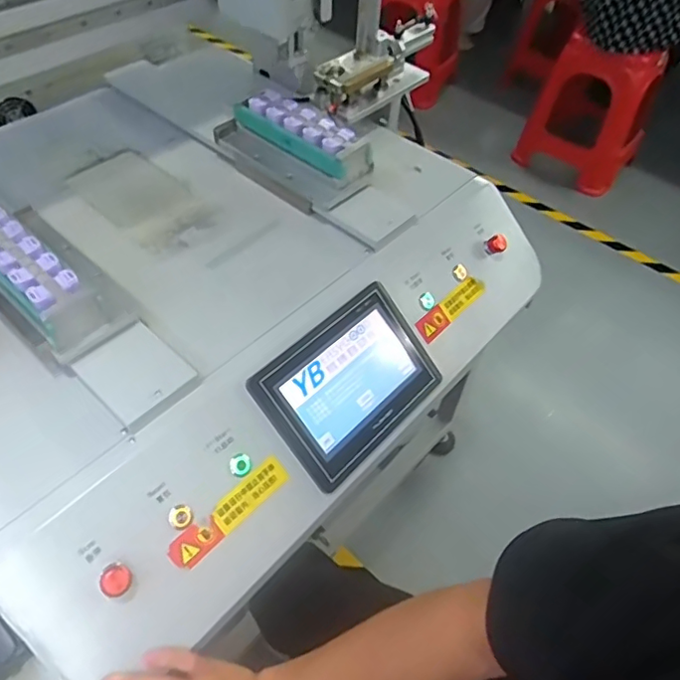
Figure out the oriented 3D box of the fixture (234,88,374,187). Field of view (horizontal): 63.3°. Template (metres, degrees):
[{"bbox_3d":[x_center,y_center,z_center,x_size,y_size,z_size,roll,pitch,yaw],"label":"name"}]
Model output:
[{"bbox_3d":[-0.047,-0.265,0.708,0.190,0.044,0.059,36,57,23],"label":"fixture"}]

